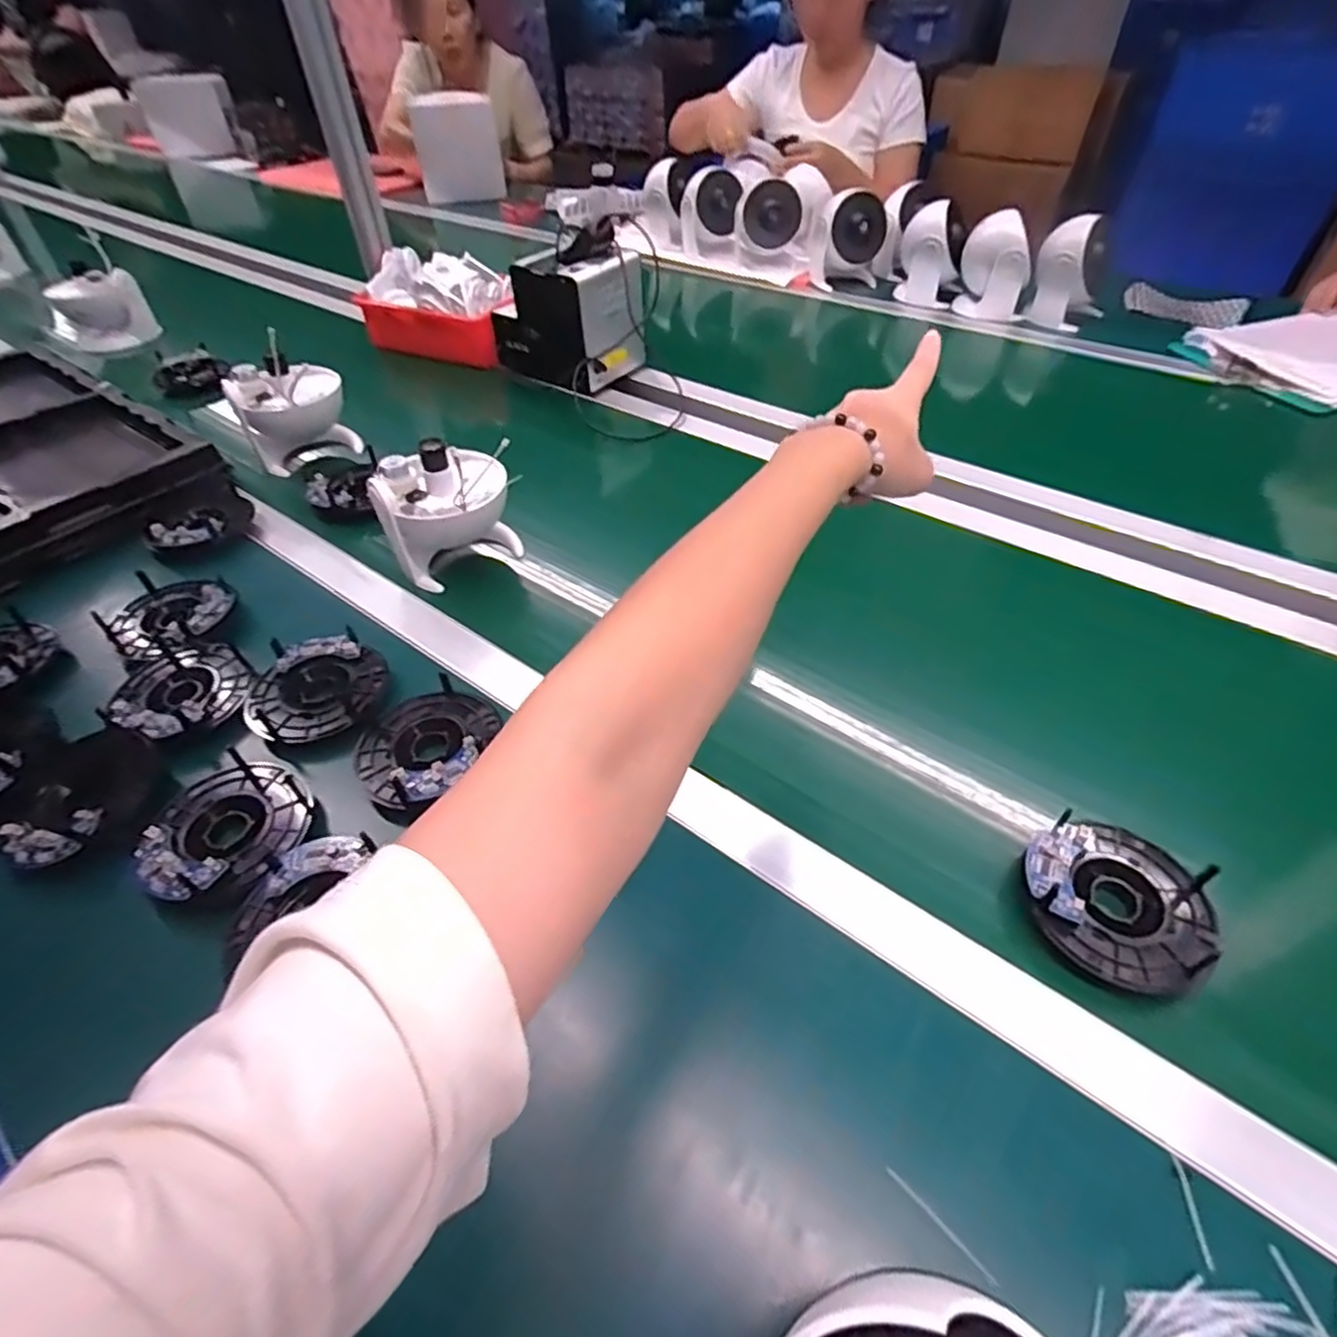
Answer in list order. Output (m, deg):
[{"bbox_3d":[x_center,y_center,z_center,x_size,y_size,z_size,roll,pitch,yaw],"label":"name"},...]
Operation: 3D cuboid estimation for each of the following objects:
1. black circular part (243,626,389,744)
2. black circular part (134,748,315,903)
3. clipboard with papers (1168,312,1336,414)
[{"bbox_3d":[-0.274,0.014,0.524,0.101,0.023,0.096,-2,46,2],"label":"black circular part"},{"bbox_3d":[-0.293,0.105,0.446,0.095,0.028,0.099,-2,46,2],"label":"black circular part"},{"bbox_3d":[0.893,-0.429,0.917,0.311,0.030,0.223,-19,47,-13],"label":"clipboard with papers"}]

